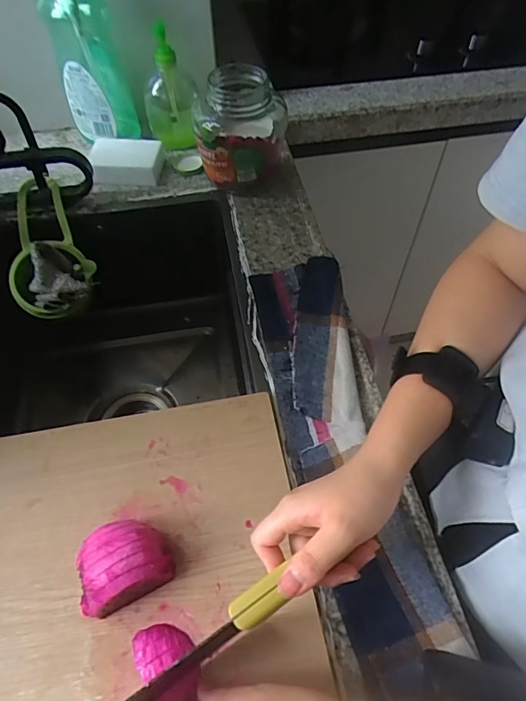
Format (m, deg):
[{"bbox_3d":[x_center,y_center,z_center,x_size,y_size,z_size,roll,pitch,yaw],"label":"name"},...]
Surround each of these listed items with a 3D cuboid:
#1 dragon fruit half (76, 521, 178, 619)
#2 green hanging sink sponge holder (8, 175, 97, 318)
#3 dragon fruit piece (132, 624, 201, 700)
[{"bbox_3d":[-0.114,0.166,0.369,0.075,0.049,0.063,-25,59,-15],"label":"dragon fruit half"},{"bbox_3d":[-0.314,-0.142,0.667,0.116,0.070,0.189,-21,95,-10],"label":"green hanging sink sponge holder"},{"bbox_3d":[-0.071,0.230,0.341,0.041,0.017,0.056,-22,58,-13],"label":"dragon fruit piece"}]

